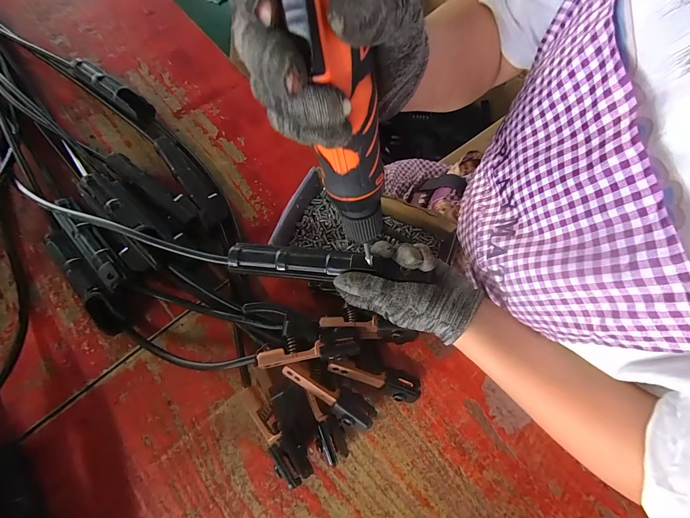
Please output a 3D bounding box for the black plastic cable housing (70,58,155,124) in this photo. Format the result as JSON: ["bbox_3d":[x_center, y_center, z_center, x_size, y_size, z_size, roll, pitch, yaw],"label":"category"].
[{"bbox_3d":[-0.347,-0.256,0.468,0.168,0.036,0.028,37,76,11],"label":"black plastic cable housing"}]

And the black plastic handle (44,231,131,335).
[{"bbox_3d":[-0.310,0.022,0.379,0.034,0.035,0.160,-42,77,-12],"label":"black plastic handle"}]

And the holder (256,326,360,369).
[{"bbox_3d":[-0.037,0.094,0.326,0.103,0.023,0.030,-11,72,-4],"label":"holder"}]

